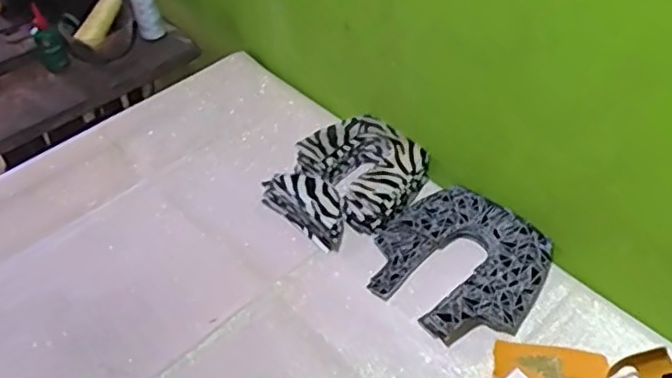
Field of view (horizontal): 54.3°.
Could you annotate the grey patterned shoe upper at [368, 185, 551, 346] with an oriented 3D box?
[{"bbox_3d":[0.145,0.086,0.786,0.196,0.034,0.181,32,56,28],"label":"grey patterned shoe upper"}]

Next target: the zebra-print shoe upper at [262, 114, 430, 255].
[{"bbox_3d":[0.019,-0.012,0.887,0.170,0.054,0.192,34,56,29],"label":"zebra-print shoe upper"}]

